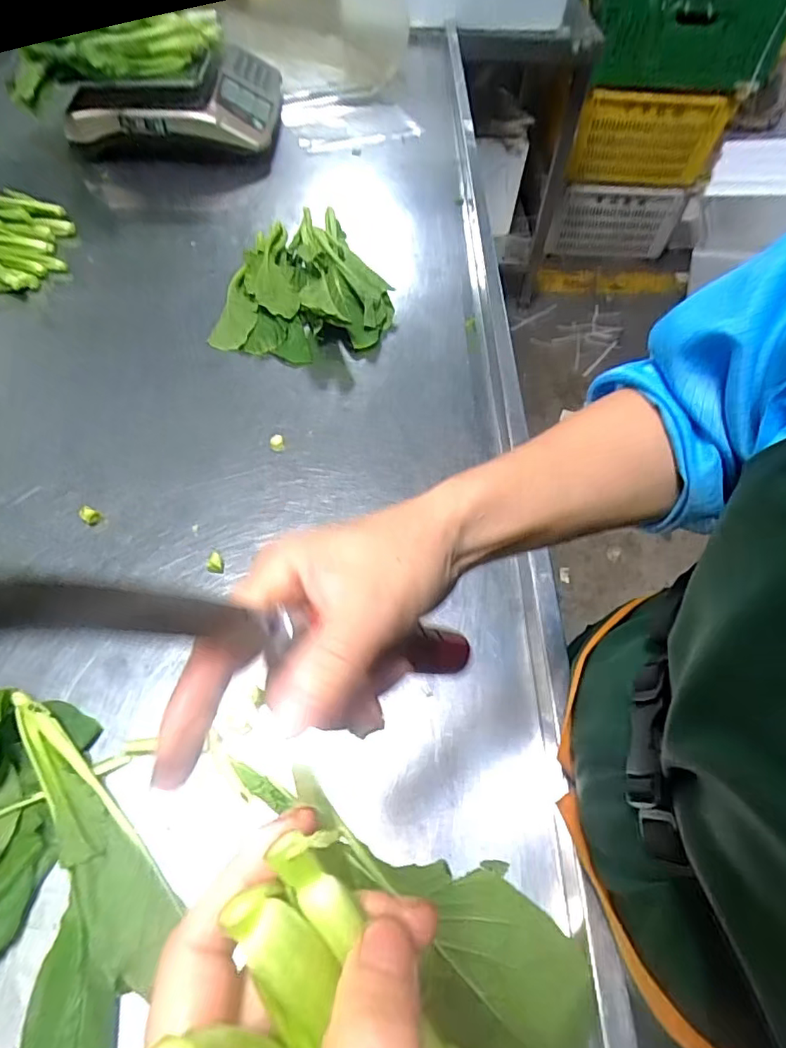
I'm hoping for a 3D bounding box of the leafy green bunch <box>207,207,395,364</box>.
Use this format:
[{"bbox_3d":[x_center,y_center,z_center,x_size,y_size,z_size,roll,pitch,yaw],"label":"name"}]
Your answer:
[{"bbox_3d":[-0.108,-0.365,0.799,0.225,0.043,0.328,6,54,4],"label":"leafy green bunch"}]

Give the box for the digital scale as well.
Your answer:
[{"bbox_3d":[-0.406,-0.818,1.042,0.361,0.095,0.266,-3,54,-3],"label":"digital scale"}]

